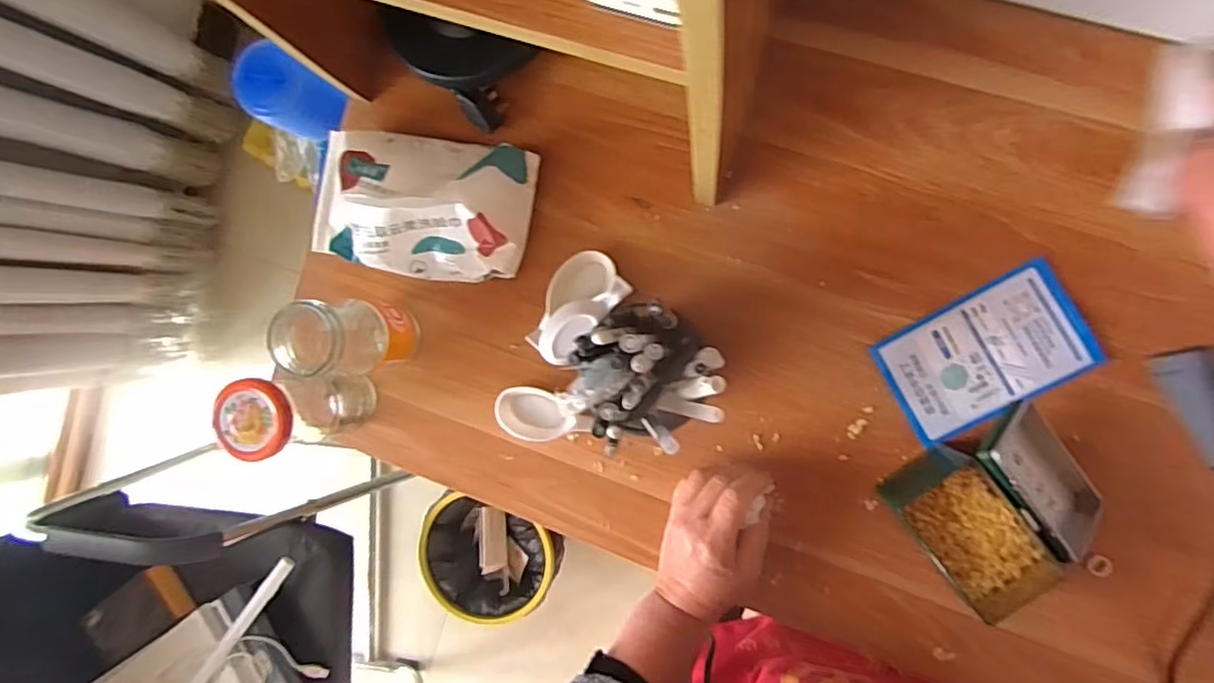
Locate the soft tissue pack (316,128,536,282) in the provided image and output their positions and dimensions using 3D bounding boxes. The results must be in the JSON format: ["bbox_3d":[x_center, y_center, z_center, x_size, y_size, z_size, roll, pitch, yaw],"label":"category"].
[{"bbox_3d":[-0.152,-0.111,0.506,0.182,0.061,0.111,10,93,9],"label":"soft tissue pack"}]

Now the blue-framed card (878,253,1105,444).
[{"bbox_3d":[0.281,0.009,0.460,0.136,0.007,0.087,-30,87,9],"label":"blue-framed card"}]

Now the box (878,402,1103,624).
[{"bbox_3d":[0.278,0.119,0.436,0.115,0.062,0.107,-38,86,9],"label":"box"}]

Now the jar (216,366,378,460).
[{"bbox_3d":[-0.237,0.052,0.491,0.056,0.130,0.057,-18,89,10],"label":"jar"}]

